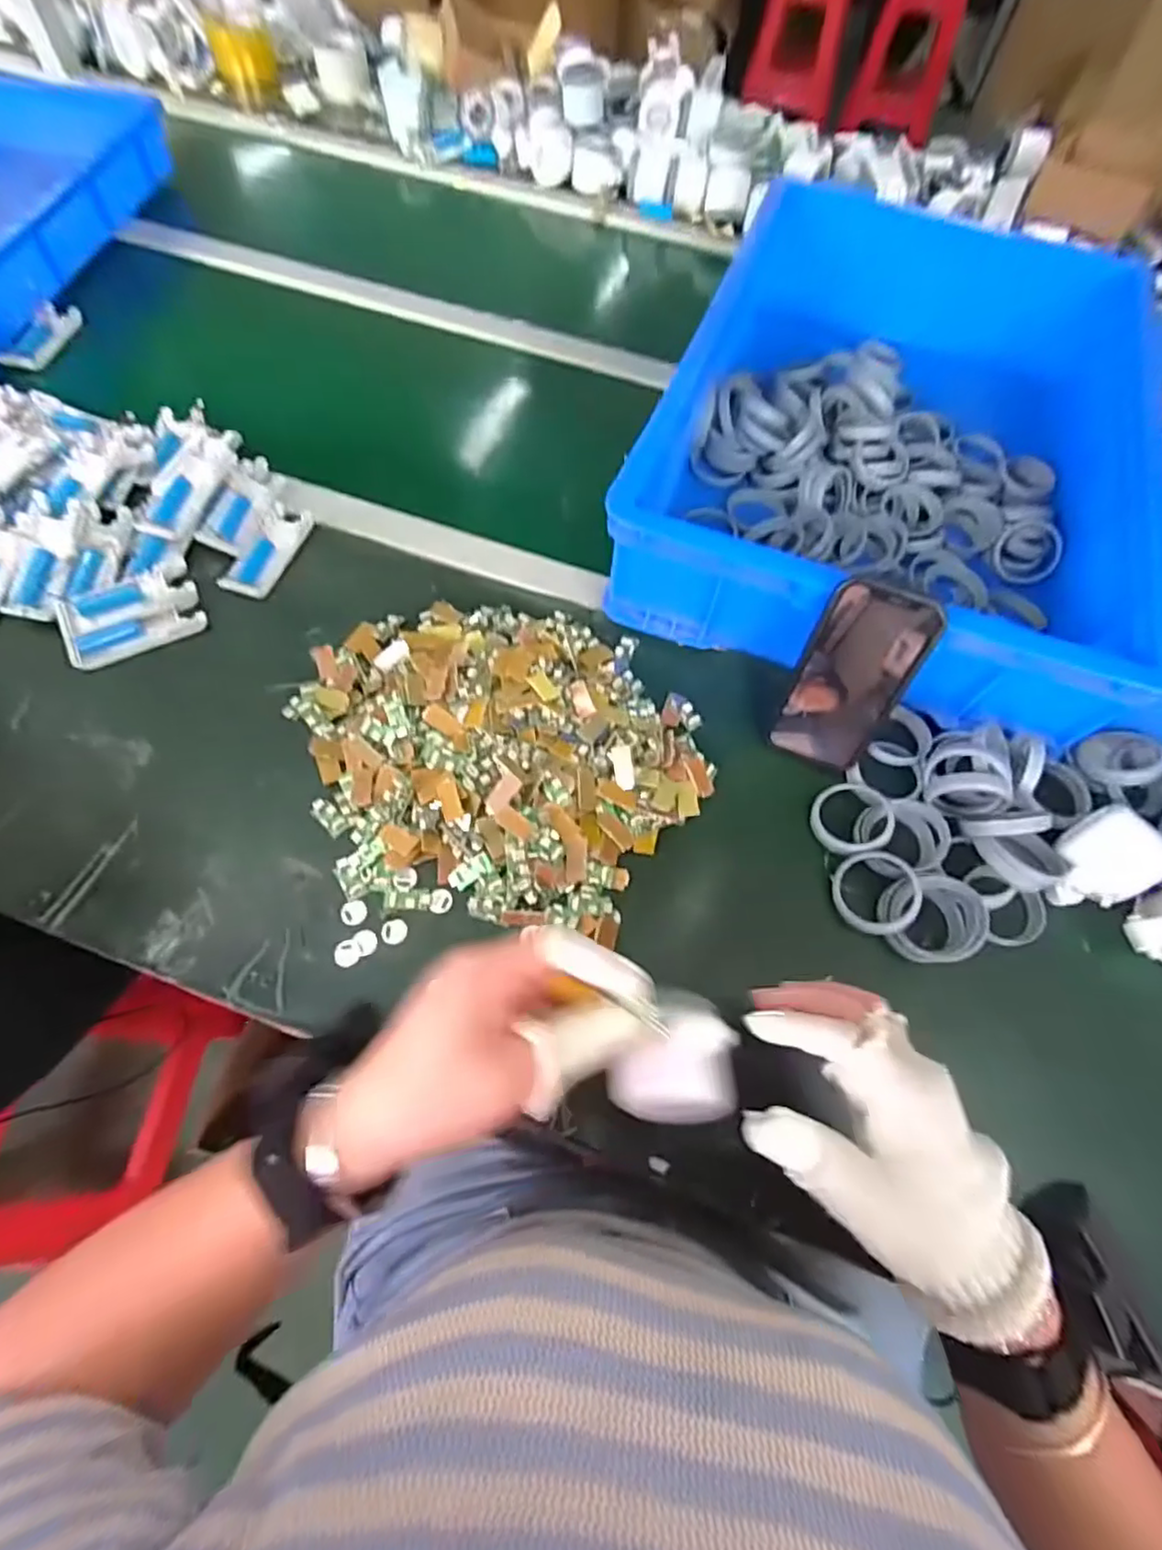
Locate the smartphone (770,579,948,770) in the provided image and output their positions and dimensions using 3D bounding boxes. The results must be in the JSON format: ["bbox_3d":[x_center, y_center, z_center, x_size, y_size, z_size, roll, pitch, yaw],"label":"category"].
[{"bbox_3d":[0.197,-0.068,0.464,0.076,0.140,0.007,20,39,9],"label":"smartphone"}]

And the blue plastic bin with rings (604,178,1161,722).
[{"bbox_3d":[0.300,-0.330,0.623,0.394,0.151,0.571,19,64,6],"label":"blue plastic bin with rings"}]

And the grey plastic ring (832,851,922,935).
[{"bbox_3d":[0.211,0.084,0.455,0.056,0.011,0.058,-1,86,20],"label":"grey plastic ring"}]

